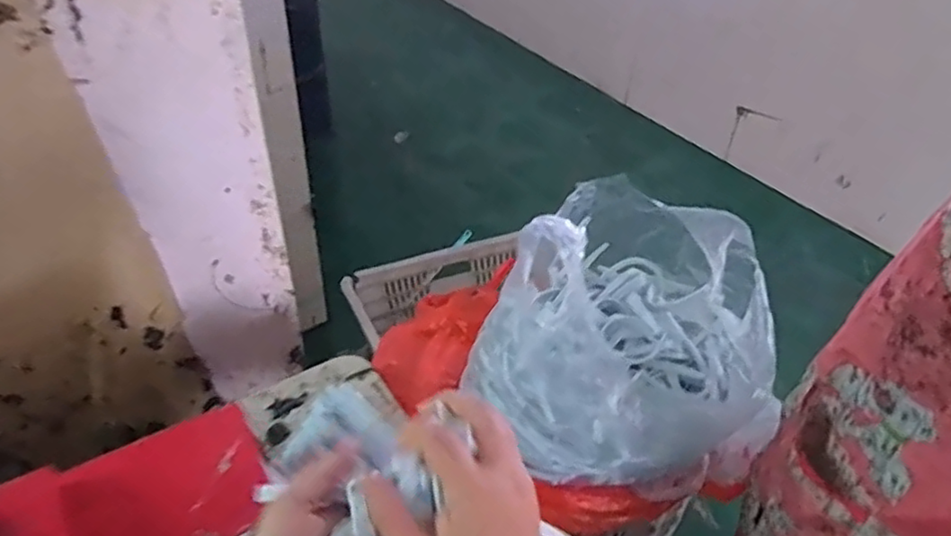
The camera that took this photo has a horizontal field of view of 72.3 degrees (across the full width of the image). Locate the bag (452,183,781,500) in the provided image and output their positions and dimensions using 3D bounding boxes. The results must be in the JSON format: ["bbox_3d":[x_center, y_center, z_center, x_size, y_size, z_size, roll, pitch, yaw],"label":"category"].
[{"bbox_3d":[0.207,0.092,0.841,0.318,0.366,0.354,30,48,28],"label":"bag"}]

